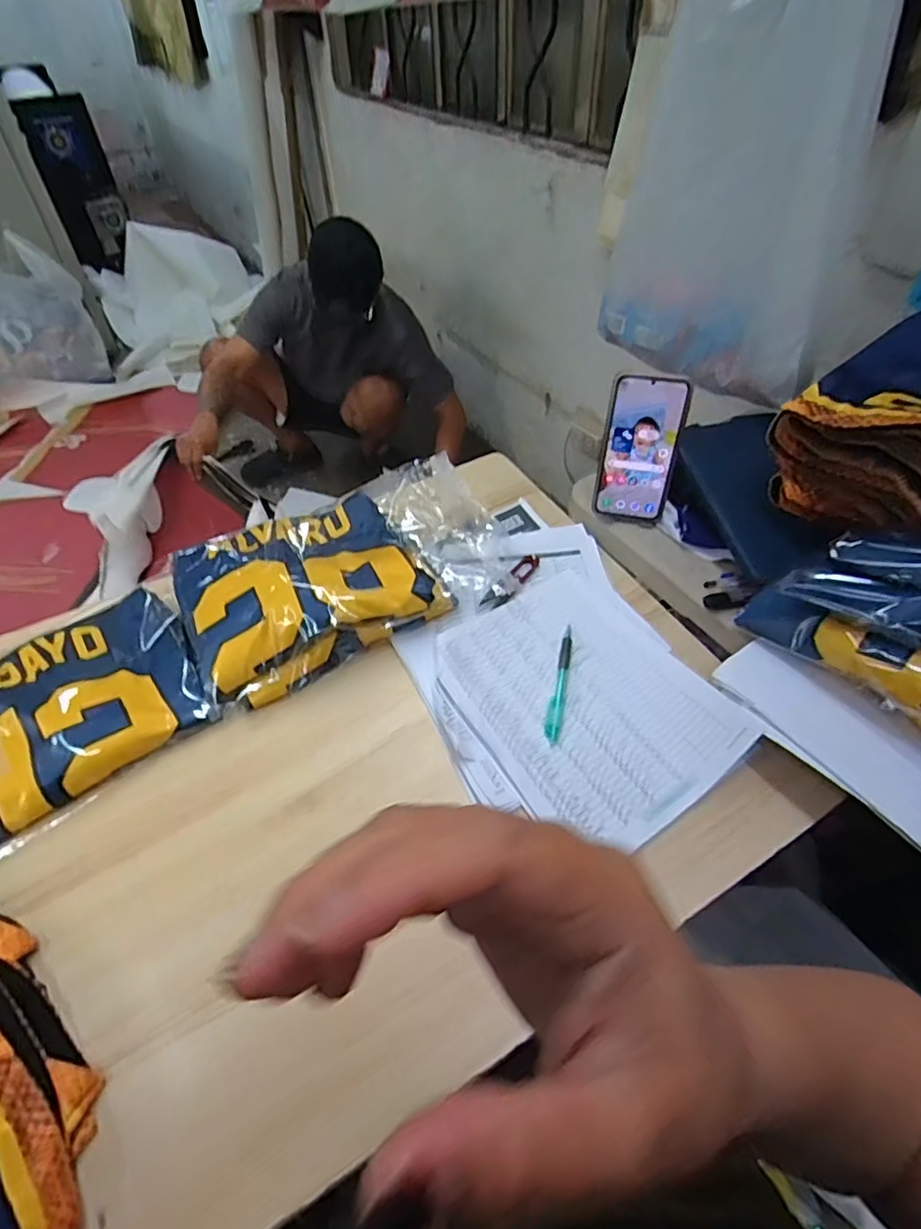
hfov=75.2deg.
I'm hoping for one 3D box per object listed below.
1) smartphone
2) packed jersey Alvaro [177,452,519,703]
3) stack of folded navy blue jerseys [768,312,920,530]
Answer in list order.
[{"bbox_3d":[0.201,-0.183,0.673,0.083,0.163,0.018,11,33,14],"label":"smartphone"},{"bbox_3d":[-0.121,-0.055,0.661,0.352,0.059,0.197,-22,62,-20],"label":"packed jersey Alvaro"},{"bbox_3d":[0.451,-0.177,0.586,0.251,0.155,0.195,-30,53,-23],"label":"stack of folded navy blue jerseys"}]

